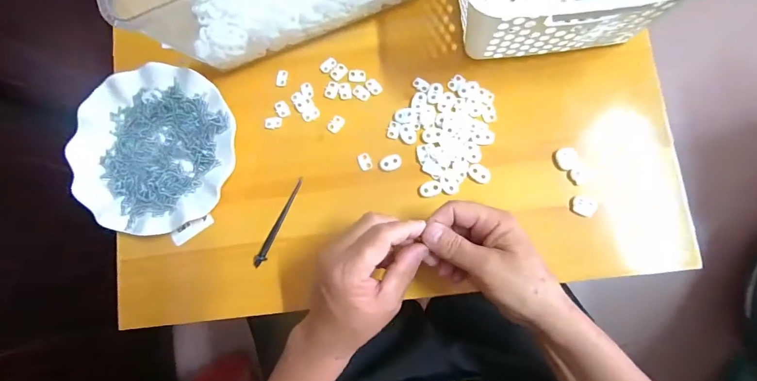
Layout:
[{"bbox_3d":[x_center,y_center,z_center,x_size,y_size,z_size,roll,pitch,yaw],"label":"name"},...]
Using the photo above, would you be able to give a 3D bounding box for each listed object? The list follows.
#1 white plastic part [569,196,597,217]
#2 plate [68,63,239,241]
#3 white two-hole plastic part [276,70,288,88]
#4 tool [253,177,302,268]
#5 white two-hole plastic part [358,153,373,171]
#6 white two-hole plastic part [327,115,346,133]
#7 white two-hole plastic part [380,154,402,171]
[{"bbox_3d":[0.205,0.016,0.369,0.024,0.005,0.019,13,84,7],"label":"white plastic part"},{"bbox_3d":[-0.244,-0.046,0.409,0.176,0.024,0.180,-1,82,5],"label":"plate"},{"bbox_3d":[-0.110,-0.127,0.418,0.012,0.004,0.020,8,83,6],"label":"white two-hole plastic part"},{"bbox_3d":[-0.106,0.035,0.396,0.011,0.005,0.104,27,85,8],"label":"tool"},{"bbox_3d":[-0.015,-0.031,0.394,0.013,0.004,0.019,-26,81,1],"label":"white two-hole plastic part"},{"bbox_3d":[-0.047,-0.073,0.406,0.014,0.004,0.019,38,87,9],"label":"white two-hole plastic part"},{"bbox_3d":[0.013,-0.030,0.391,0.023,0.004,0.016,-25,81,2],"label":"white two-hole plastic part"}]

